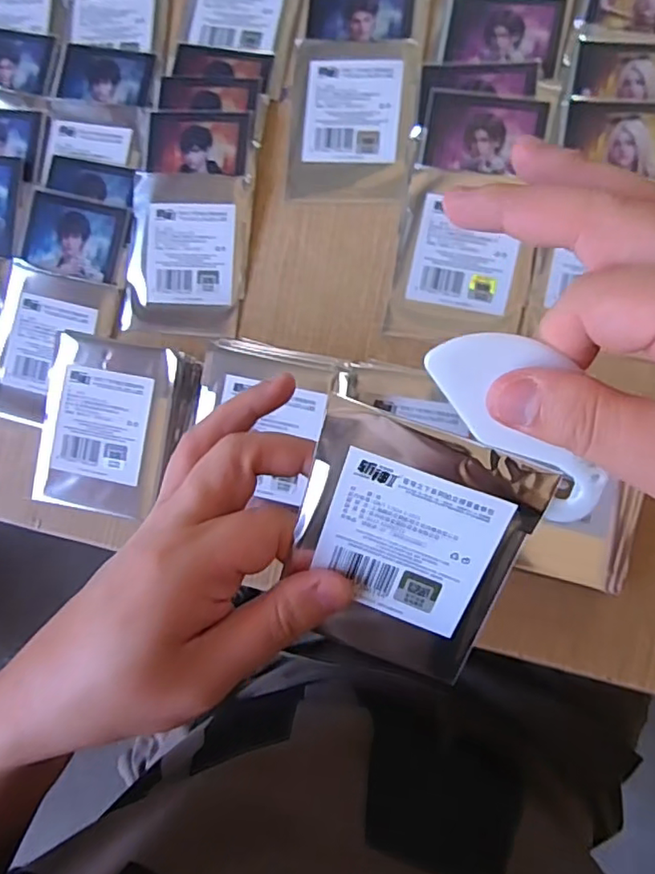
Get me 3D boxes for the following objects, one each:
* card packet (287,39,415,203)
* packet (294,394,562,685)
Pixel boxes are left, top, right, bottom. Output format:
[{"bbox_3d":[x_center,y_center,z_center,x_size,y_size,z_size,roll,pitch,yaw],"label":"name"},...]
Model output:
[{"bbox_3d":[0.016,-0.203,0.378,0.079,0.007,0.101,4,87,9],"label":"card packet"},{"bbox_3d":[0.027,0.042,0.218,0.078,0.005,0.099,19,116,5],"label":"packet"}]

